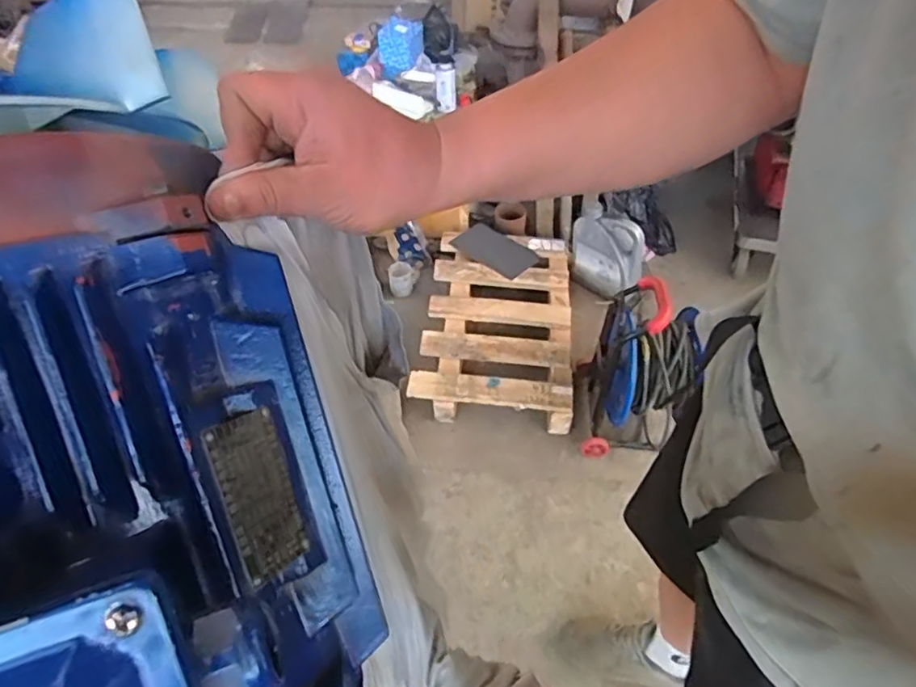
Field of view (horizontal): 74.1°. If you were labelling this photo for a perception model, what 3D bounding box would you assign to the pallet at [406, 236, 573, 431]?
[{"bbox_3d":[0.122,-0.052,1.878,0.439,0.127,0.695,3,49,6],"label":"pallet"}]

